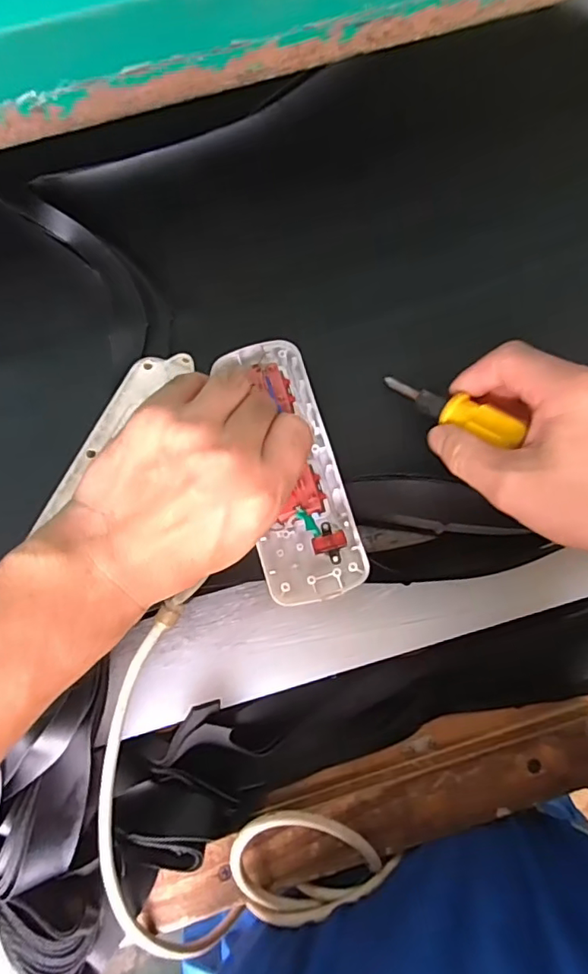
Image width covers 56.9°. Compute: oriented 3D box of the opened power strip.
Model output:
[{"bbox_3d":[-0.001,-0.014,0.323,0.058,0.023,0.159,-11,79,-3],"label":"opened power strip"}]

